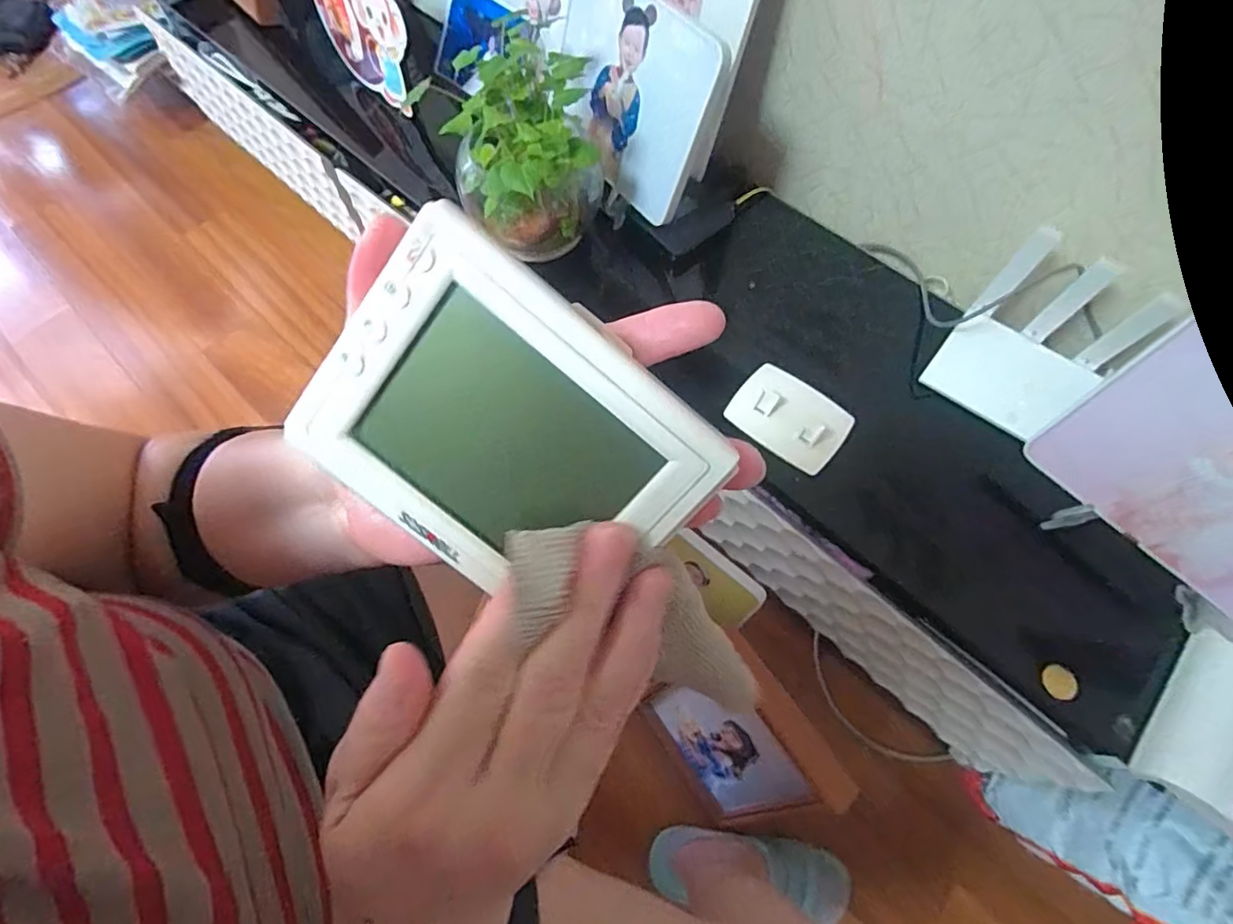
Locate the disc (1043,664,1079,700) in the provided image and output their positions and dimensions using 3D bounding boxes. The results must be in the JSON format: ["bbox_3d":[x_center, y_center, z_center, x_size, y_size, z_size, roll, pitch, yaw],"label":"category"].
[{"bbox_3d":[0.415,0.206,0.521,0.031,0.006,0.031,0,67,0],"label":"disc"}]

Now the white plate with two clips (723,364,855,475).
[{"bbox_3d":[0.194,-0.051,0.618,0.124,0.012,0.095,40,72,16],"label":"white plate with two clips"}]

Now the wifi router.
[{"bbox_3d":[0.450,-0.130,0.592,0.151,0.131,0.157,-40,72,-16],"label":"wifi router"}]

